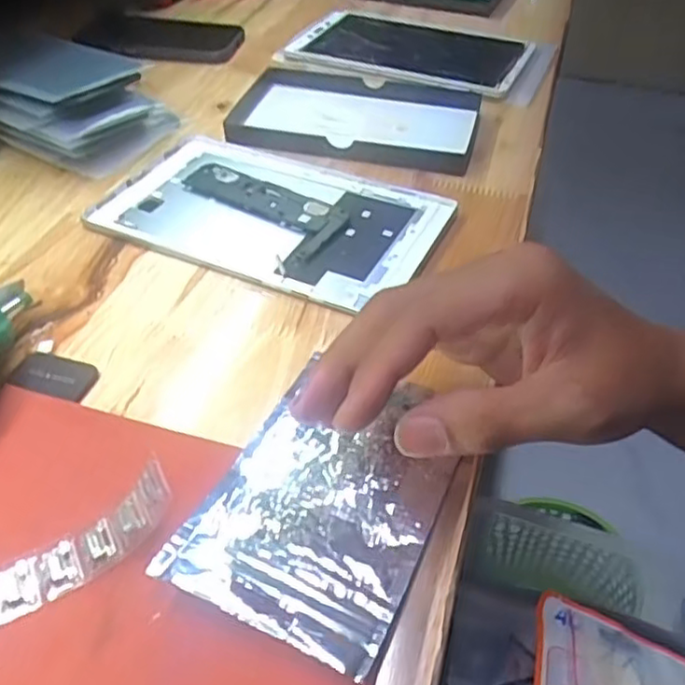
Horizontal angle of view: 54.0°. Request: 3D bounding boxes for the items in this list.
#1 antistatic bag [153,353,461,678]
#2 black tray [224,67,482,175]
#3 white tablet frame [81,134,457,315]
[{"bbox_3d":[-0.005,0.058,0.269,0.083,0.013,0.126,18,47,17],"label":"antistatic bag"},{"bbox_3d":[0.004,-0.175,0.524,0.192,0.022,0.123,11,45,11],"label":"black tray"},{"bbox_3d":[-0.044,-0.083,0.431,0.207,0.012,0.128,19,47,18],"label":"white tablet frame"}]

